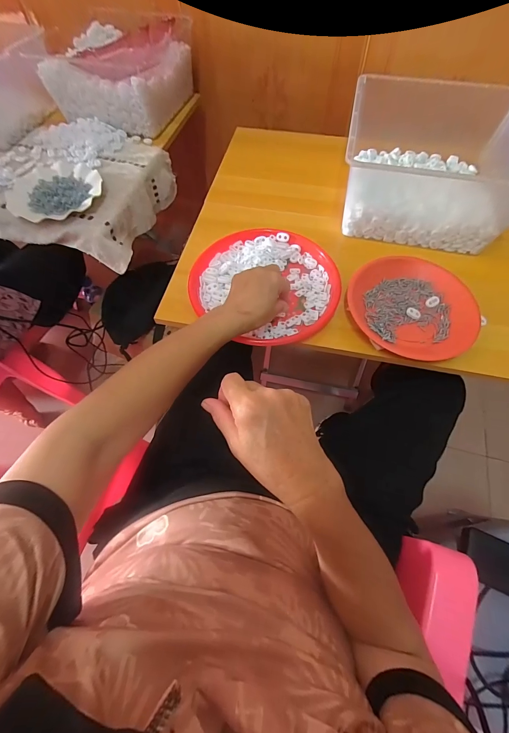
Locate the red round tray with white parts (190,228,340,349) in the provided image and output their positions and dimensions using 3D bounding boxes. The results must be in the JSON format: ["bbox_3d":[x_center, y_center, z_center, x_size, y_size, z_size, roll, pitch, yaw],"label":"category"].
[{"bbox_3d":[0.017,-0.139,0.512,0.234,0.027,0.229,-1,63,2],"label":"red round tray with white parts"}]

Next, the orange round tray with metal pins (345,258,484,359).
[{"bbox_3d":[0.250,-0.097,0.495,0.193,0.032,0.172,21,65,12],"label":"orange round tray with metal pins"}]

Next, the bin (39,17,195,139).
[{"bbox_3d":[-0.304,-0.692,0.727,0.257,0.138,0.242,13,64,8],"label":"bin"}]

